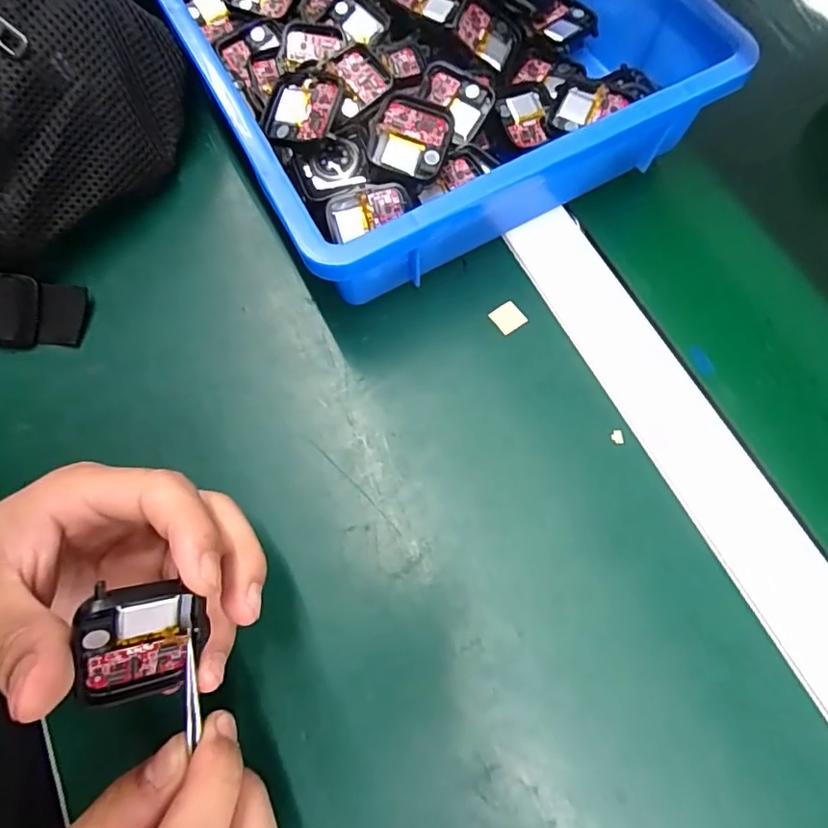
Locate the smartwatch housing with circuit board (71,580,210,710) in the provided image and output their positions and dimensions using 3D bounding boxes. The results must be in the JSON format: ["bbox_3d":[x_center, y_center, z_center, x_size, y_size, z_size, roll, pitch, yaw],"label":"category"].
[{"bbox_3d":[-0.089,0.074,0.175,0.035,0.046,0.007,1,25,-34],"label":"smartwatch housing with circuit board"}]

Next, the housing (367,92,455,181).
[{"bbox_3d":[-0.002,-0.136,0.265,0.038,0.012,0.041,14,71,6],"label":"housing"}]

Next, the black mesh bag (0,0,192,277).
[{"bbox_3d":[-0.200,-0.175,0.280,0.158,0.114,0.121,-43,75,-13],"label":"black mesh bag"}]

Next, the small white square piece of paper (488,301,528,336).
[{"bbox_3d":[0.051,-0.052,0.290,0.016,0.004,0.015,-31,72,-10],"label":"small white square piece of paper"}]

